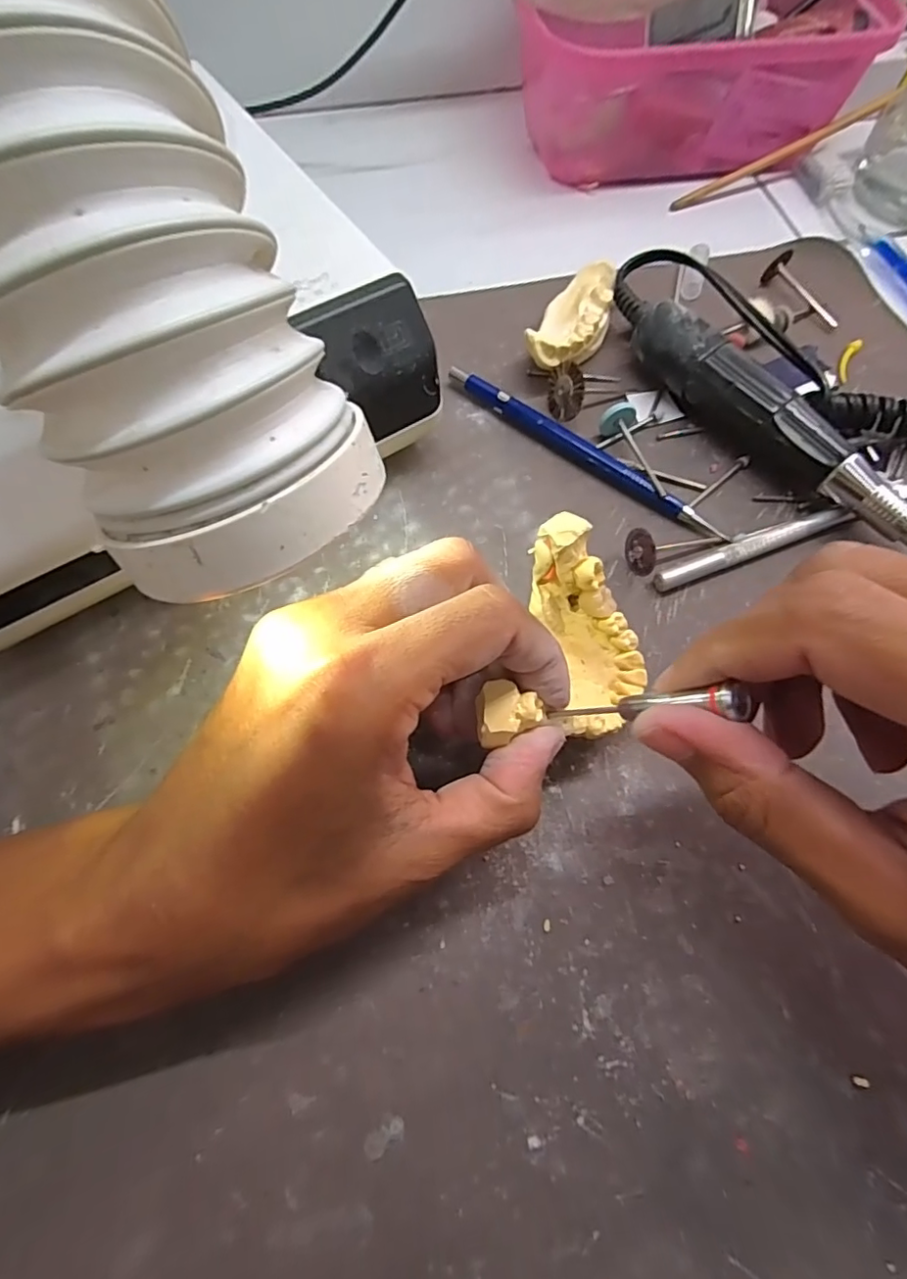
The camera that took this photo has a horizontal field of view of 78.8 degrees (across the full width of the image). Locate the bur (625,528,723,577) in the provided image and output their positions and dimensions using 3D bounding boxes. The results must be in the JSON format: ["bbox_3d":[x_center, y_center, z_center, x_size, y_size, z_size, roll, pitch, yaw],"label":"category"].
[{"bbox_3d":[0.089,-0.036,0.226,0.042,0.016,0.017,-10,67,-26],"label":"bur"}]

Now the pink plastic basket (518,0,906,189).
[{"bbox_3d":[0.137,-0.325,0.317,0.197,0.063,0.101,-12,69,-6],"label":"pink plastic basket"}]

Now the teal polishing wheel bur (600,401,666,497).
[{"bbox_3d":[0.081,-0.081,0.238,0.014,0.014,0.044,-27,71,-11],"label":"teal polishing wheel bur"}]

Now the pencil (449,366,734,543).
[{"bbox_3d":[0.055,-0.082,0.242,0.140,0.009,0.009,35,71,12],"label":"pencil"}]

